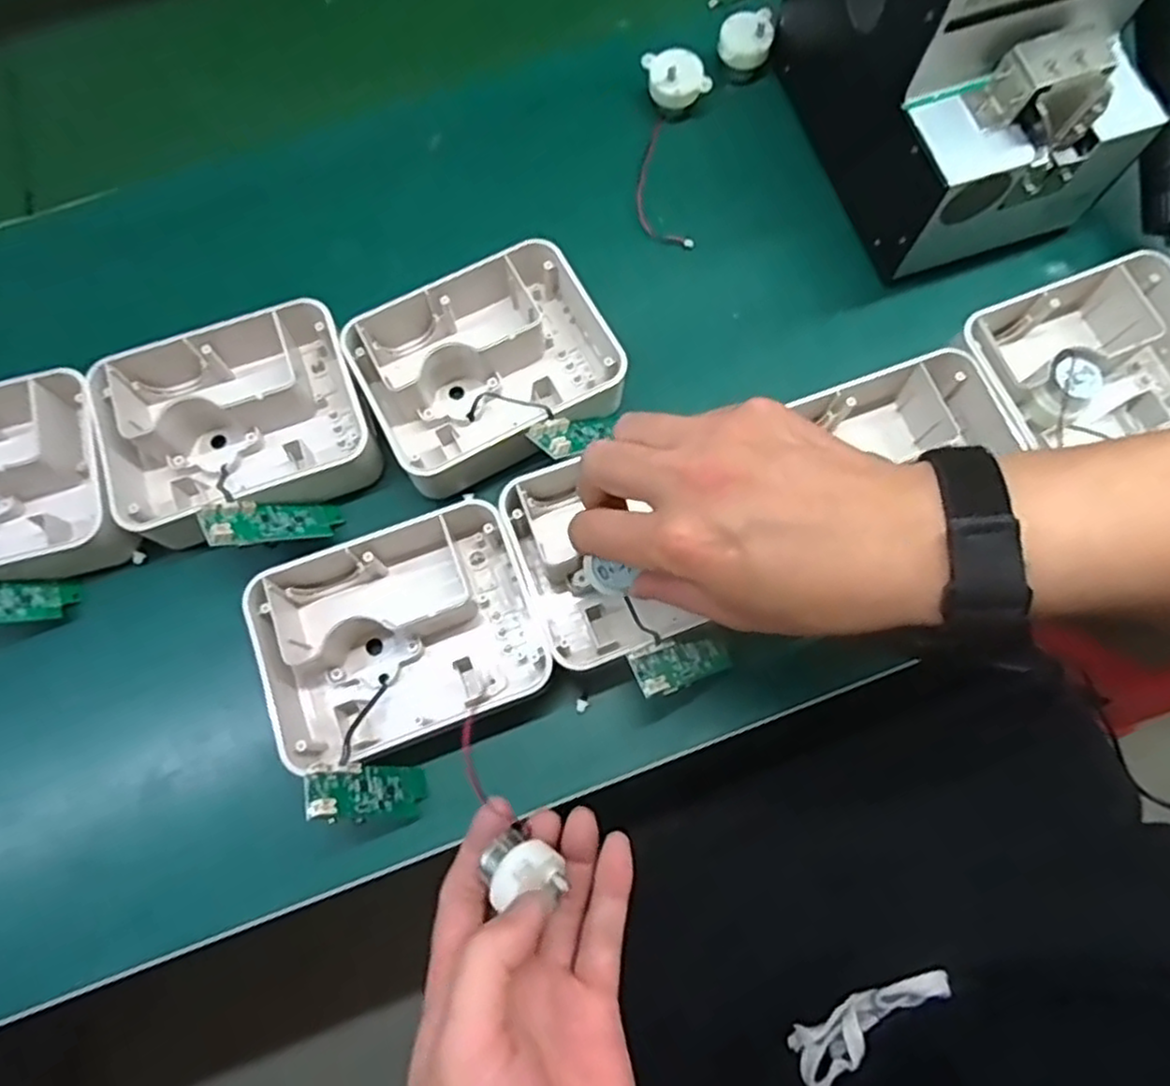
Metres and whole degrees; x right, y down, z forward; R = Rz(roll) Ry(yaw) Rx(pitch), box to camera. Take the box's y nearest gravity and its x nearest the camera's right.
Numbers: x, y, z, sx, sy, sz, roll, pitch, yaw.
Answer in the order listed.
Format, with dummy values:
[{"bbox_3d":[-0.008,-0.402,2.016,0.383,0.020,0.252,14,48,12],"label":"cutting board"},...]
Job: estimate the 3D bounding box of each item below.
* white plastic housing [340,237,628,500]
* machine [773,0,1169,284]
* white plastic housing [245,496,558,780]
[{"bbox_3d":[-0.055,-0.101,0.392,0.128,0.034,0.106,-29,72,-9],"label":"white plastic housing"},{"bbox_3d":[0.204,-0.269,0.387,0.122,0.158,0.174,-18,71,-6],"label":"machine"},{"bbox_3d":[-0.090,0.043,0.359,0.128,0.046,0.108,-21,71,-7],"label":"white plastic housing"}]

